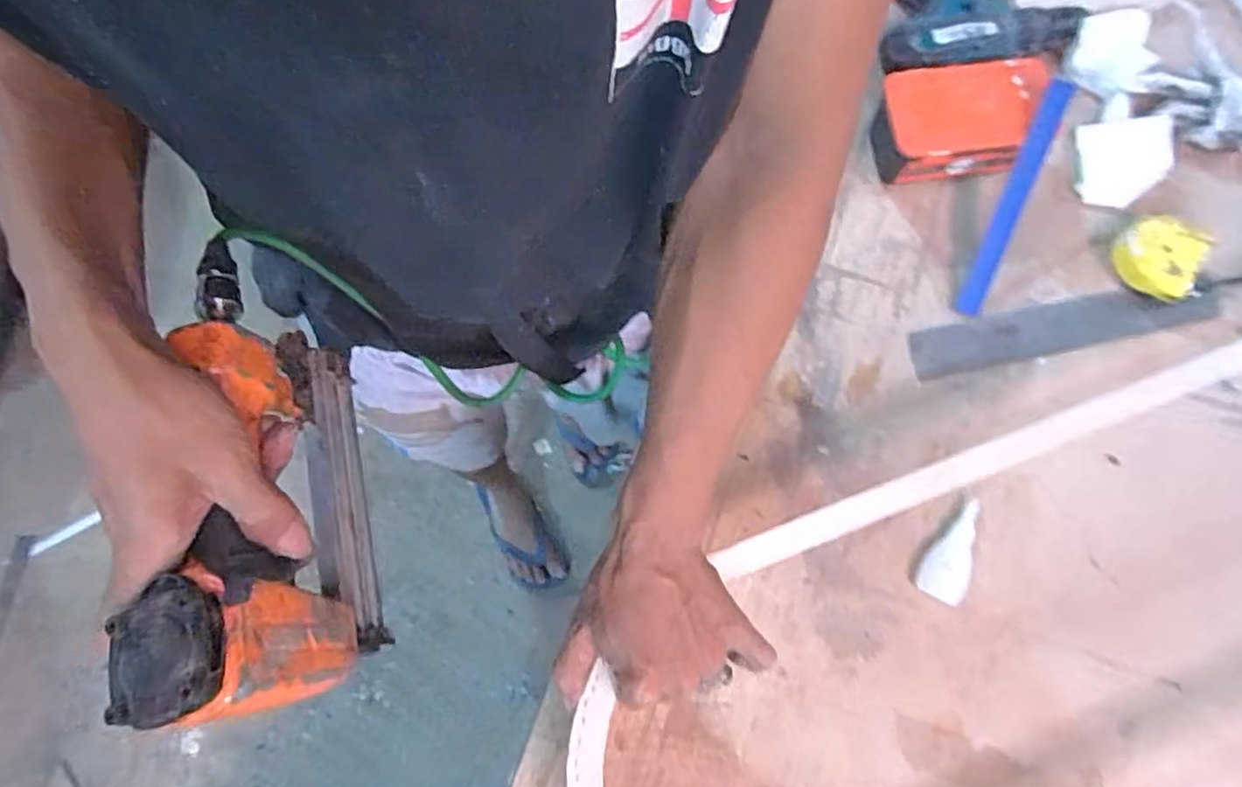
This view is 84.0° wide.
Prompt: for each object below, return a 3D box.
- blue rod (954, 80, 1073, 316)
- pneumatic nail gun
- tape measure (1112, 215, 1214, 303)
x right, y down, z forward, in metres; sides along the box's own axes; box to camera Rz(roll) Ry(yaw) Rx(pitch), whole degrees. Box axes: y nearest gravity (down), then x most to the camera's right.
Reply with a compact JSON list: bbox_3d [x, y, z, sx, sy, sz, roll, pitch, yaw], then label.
[{"bbox_3d":[0.347,-0.169,0.611,0.023,0.007,0.205,20,103,11],"label":"blue rod"},{"bbox_3d":[-0.205,0.041,0.383,0.070,0.158,0.246,-18,75,-3],"label":"pneumatic nail gun"},{"bbox_3d":[0.478,-0.121,0.615,0.070,0.040,0.064,41,79,10],"label":"tape measure"}]

